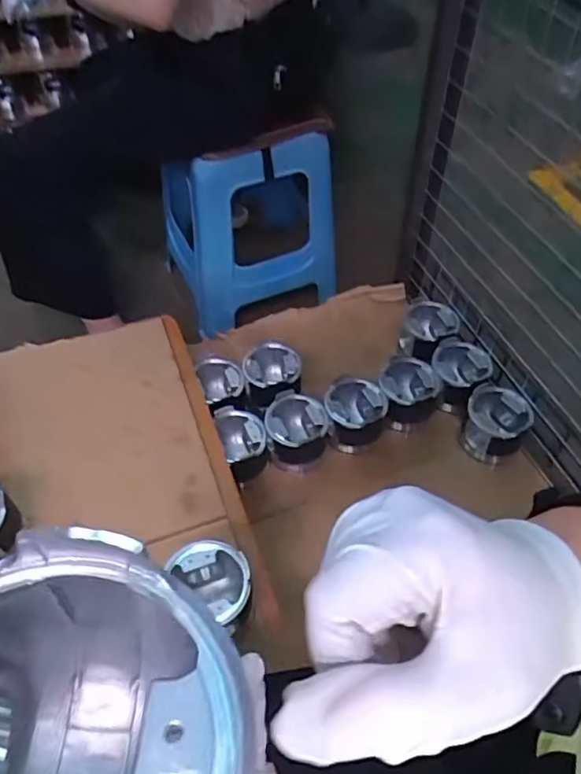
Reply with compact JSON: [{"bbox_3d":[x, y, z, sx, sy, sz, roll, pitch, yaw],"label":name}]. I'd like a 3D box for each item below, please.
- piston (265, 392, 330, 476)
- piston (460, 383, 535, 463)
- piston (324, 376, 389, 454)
[{"bbox_3d":[0.007,0.072,0.964,0.098,0.084,0.094,0,52,0],"label":"piston"},{"bbox_3d":[0.317,0.062,0.955,0.091,0.097,0.093,0,52,0],"label":"piston"},{"bbox_3d":[0.102,0.043,0.982,0.092,0.074,0.094,0,52,0],"label":"piston"}]

